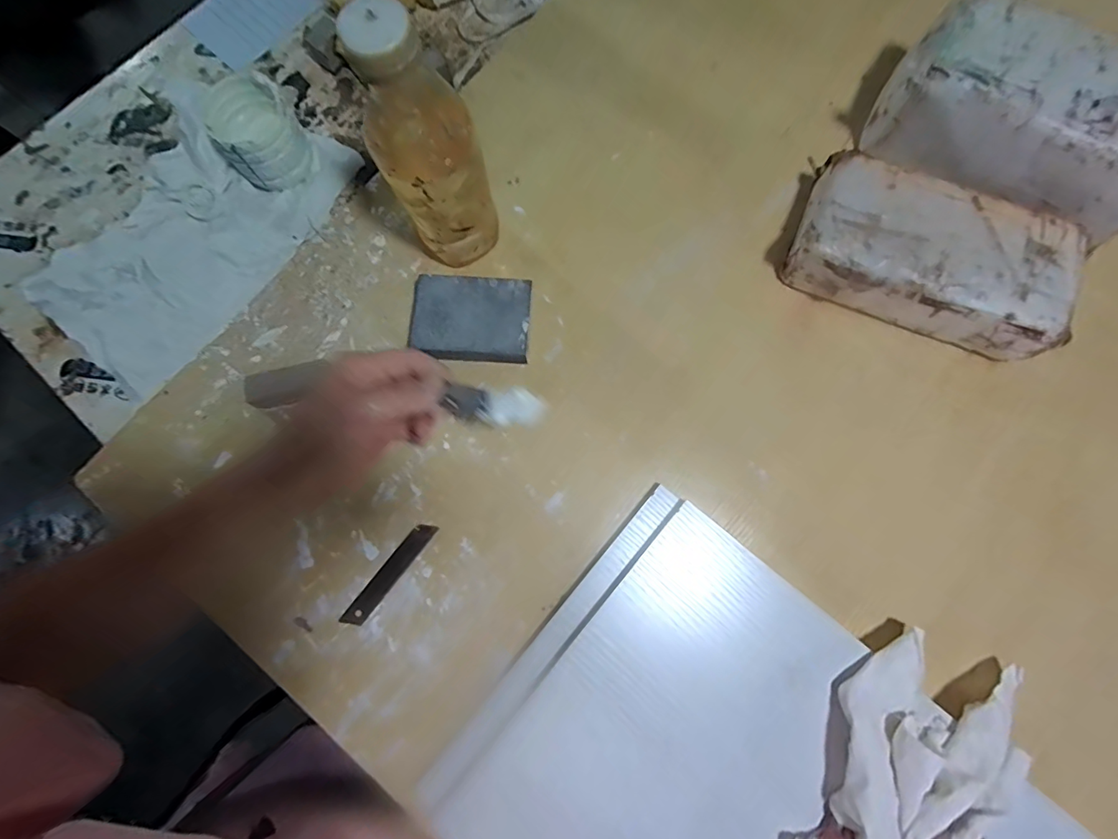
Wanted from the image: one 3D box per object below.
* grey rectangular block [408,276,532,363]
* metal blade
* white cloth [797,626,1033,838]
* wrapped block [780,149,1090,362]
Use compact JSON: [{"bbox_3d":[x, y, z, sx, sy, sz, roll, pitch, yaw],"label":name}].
[{"bbox_3d":[-0.075,-0.086,0.426,0.100,0.026,0.070,4,79,1],"label":"grey rectangular block"},{"bbox_3d":[-0.138,0.125,0.397,0.018,0.004,0.098,37,81,7],"label":"metal blade"},{"bbox_3d":[0.238,0.248,0.328,0.121,0.032,0.193,24,80,5],"label":"white cloth"},{"bbox_3d":[0.307,-0.133,0.412,0.208,0.065,0.107,24,80,5],"label":"wrapped block"}]

